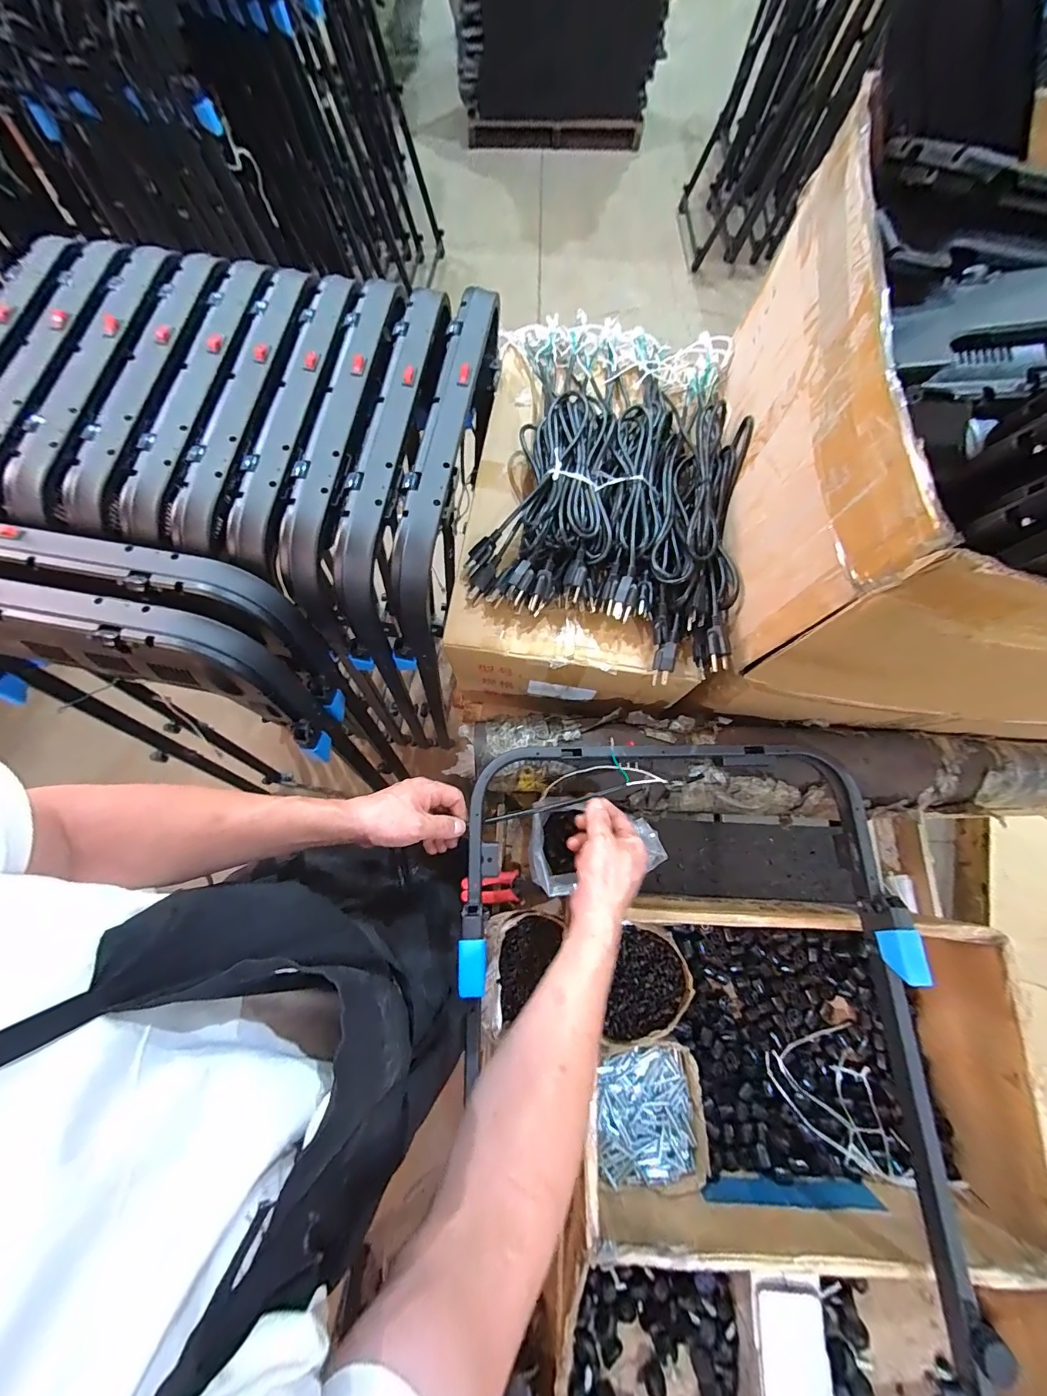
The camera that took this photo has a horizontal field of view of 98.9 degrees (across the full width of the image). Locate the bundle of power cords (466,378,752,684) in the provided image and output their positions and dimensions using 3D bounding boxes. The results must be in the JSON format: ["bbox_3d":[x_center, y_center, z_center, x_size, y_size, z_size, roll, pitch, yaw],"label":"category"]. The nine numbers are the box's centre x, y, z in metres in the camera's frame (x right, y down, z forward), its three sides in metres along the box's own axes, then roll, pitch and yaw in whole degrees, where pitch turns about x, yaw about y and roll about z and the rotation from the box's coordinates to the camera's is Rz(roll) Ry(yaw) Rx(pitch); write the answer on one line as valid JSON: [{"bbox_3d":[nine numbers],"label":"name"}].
[{"bbox_3d":[0.140,-0.275,0.607,0.333,0.078,0.448,19,74,5],"label":"bundle of power cords"}]

